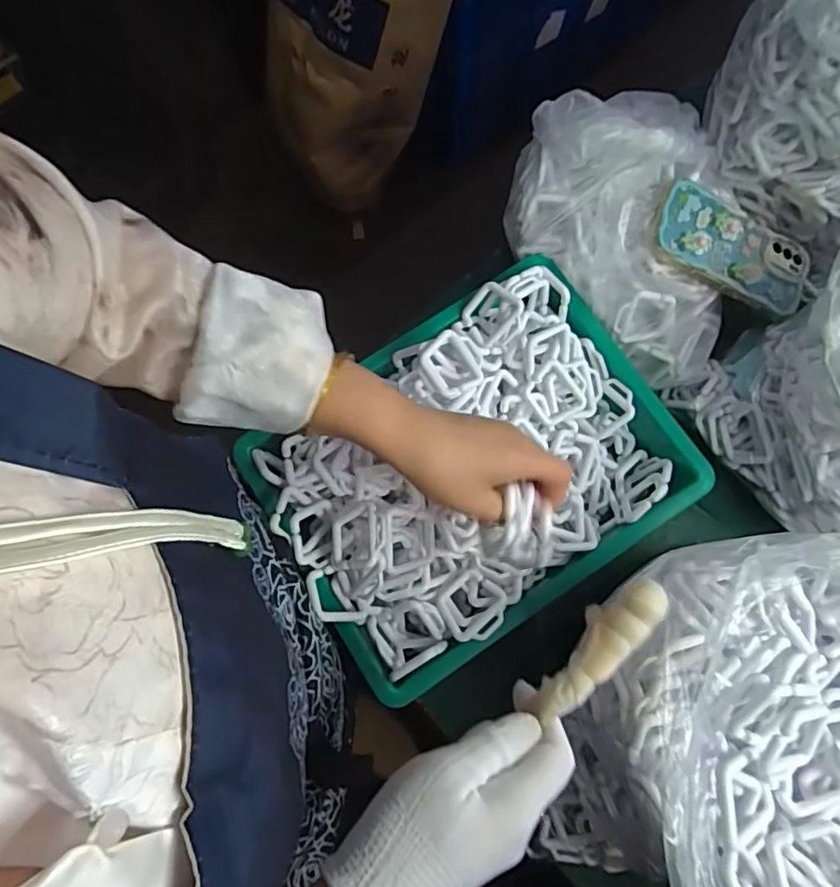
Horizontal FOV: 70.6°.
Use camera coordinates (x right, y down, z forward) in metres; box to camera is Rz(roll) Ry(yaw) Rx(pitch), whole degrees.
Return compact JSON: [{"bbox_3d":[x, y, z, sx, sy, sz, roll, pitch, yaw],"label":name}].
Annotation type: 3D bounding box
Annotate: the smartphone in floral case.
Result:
[{"bbox_3d":[0.286,-0.177,0.542,0.158,0.013,0.076,23,80,-11],"label":"smartphone in floral case"}]

